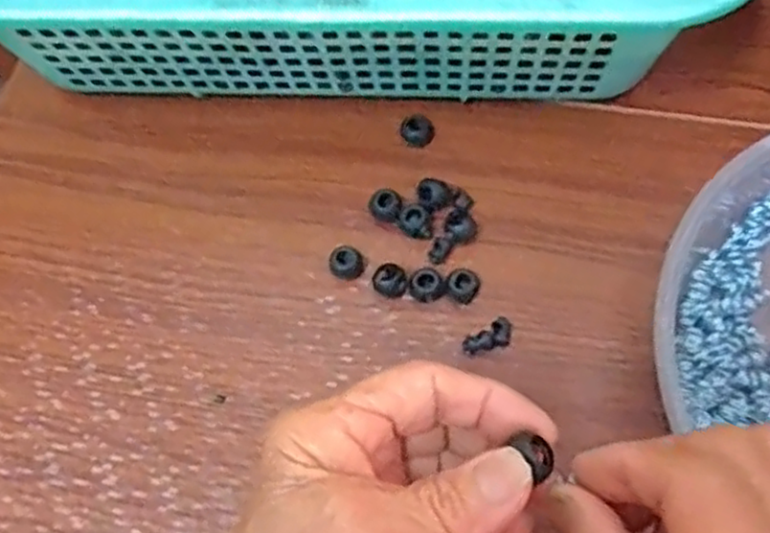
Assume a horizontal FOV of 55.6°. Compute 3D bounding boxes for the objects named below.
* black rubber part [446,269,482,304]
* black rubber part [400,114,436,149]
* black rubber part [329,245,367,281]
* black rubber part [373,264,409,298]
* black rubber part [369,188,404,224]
[{"bbox_3d":[0.035,0.010,0.334,0.015,0.014,0.013,-38,69,-12],"label":"black rubber part"},{"bbox_3d":[0.017,-0.069,0.372,0.016,0.010,0.014,1,67,4],"label":"black rubber part"},{"bbox_3d":[-0.018,-0.001,0.344,0.016,0.013,0.013,-12,66,-1],"label":"black rubber part"},{"bbox_3d":[0.003,0.007,0.335,0.015,0.013,0.014,-1,67,3],"label":"black rubber part"},{"bbox_3d":[0.001,-0.029,0.355,0.016,0.010,0.018,-8,69,-2],"label":"black rubber part"}]

